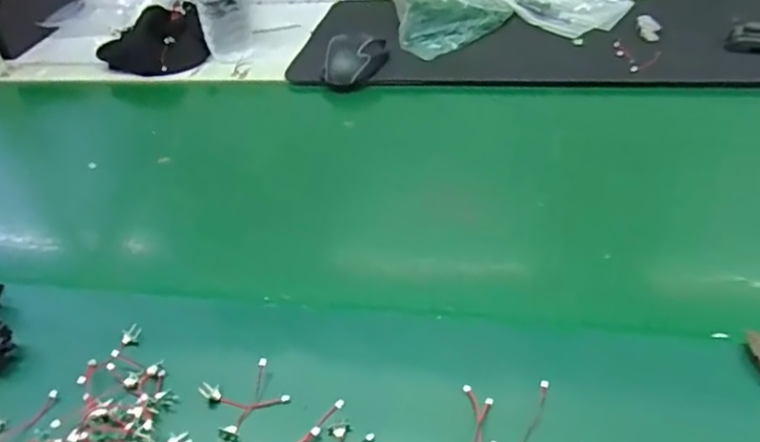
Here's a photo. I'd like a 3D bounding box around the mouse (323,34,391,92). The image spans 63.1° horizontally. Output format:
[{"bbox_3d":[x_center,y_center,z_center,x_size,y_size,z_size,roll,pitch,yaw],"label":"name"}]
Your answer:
[{"bbox_3d":[-0.032,-0.216,0.813,0.074,0.042,0.100,4,41,13],"label":"mouse"}]

